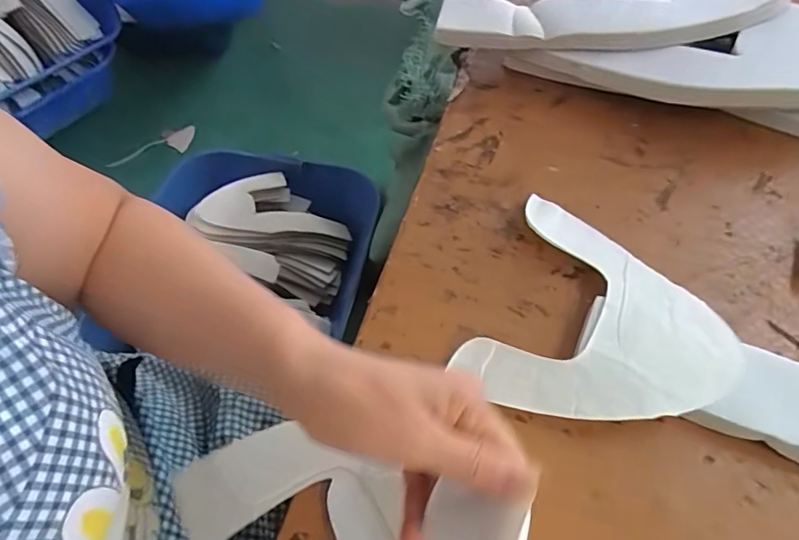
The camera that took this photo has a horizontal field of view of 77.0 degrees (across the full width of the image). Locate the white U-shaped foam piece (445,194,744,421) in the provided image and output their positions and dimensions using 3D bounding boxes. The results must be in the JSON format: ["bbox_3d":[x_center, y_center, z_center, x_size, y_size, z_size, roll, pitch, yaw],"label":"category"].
[{"bbox_3d":[0.148,0.034,0.360,0.163,0.023,0.172,23,60,16],"label":"white U-shaped foam piece"}]

